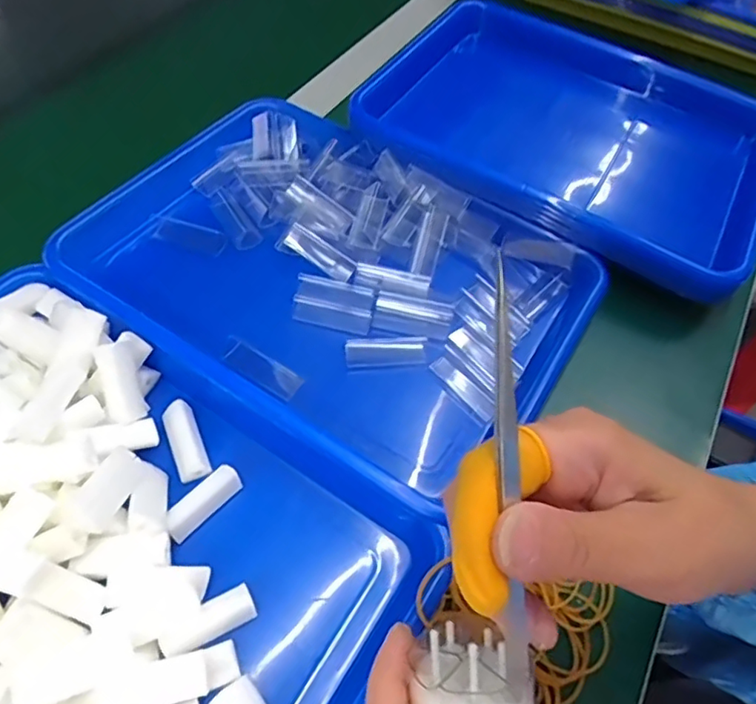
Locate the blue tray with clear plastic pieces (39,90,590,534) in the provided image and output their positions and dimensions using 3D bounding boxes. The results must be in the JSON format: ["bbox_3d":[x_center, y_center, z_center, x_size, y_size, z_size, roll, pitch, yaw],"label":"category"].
[{"bbox_3d":[-0.032,-0.060,0.410,0.331,0.034,0.244,31,59,15],"label":"blue tray with clear plastic pieces"}]

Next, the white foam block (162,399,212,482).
[{"bbox_3d":[-0.113,0.053,0.336,0.018,0.018,0.046,-19,60,-17],"label":"white foam block"}]

